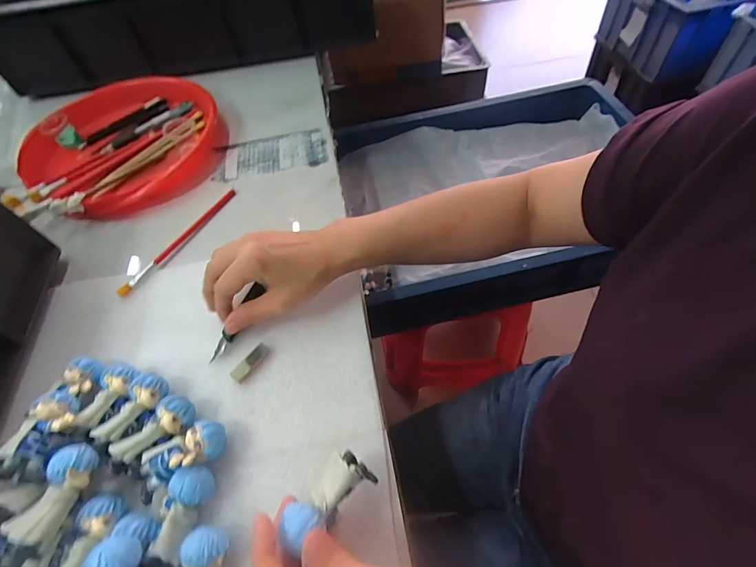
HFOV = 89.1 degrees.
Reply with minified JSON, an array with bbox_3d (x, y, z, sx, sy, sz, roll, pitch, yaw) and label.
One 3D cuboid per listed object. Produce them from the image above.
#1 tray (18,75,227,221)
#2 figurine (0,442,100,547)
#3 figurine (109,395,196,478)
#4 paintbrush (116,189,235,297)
[{"bbox_3d":[-0.330,-0.188,0.503,0.239,0.032,0.247,-39,61,-18],"label":"tray"},{"bbox_3d":[-0.208,0.136,0.252,0.027,0.024,0.056,10,58,13],"label":"figurine"},{"bbox_3d":[-0.166,0.115,0.289,0.026,0.030,0.062,33,66,24],"label":"figurine"},{"bbox_3d":[-0.213,-0.050,0.419,0.011,0.004,0.165,23,62,20],"label":"paintbrush"}]

